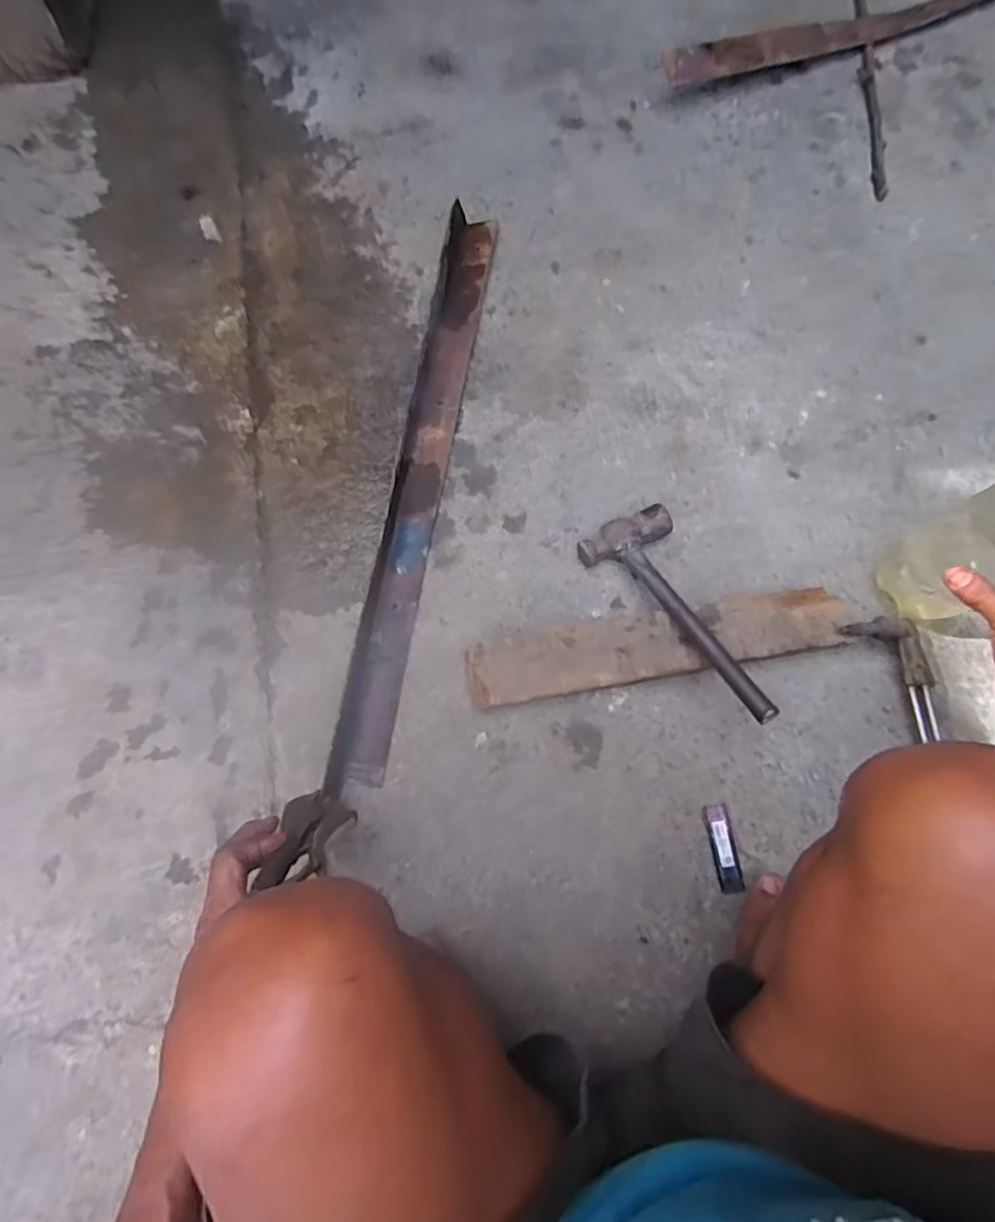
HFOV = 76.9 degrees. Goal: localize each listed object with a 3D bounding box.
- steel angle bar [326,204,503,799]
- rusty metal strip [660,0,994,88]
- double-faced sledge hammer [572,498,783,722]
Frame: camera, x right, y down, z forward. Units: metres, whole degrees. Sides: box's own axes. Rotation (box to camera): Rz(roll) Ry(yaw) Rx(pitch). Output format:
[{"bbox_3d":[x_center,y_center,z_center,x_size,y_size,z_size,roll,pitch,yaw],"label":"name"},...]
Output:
[{"bbox_3d":[-0.088,-0.165,0.726,0.055,0.044,0.715,9,75,2],"label":"steel angle bar"},{"bbox_3d":[0.579,-0.876,0.914,0.742,0.062,0.050,-24,76,-6],"label":"rusty metal strip"},{"bbox_3d":[0.189,0.005,0.648,0.102,0.037,0.262,-24,57,-6],"label":"double-faced sledge hammer"}]

